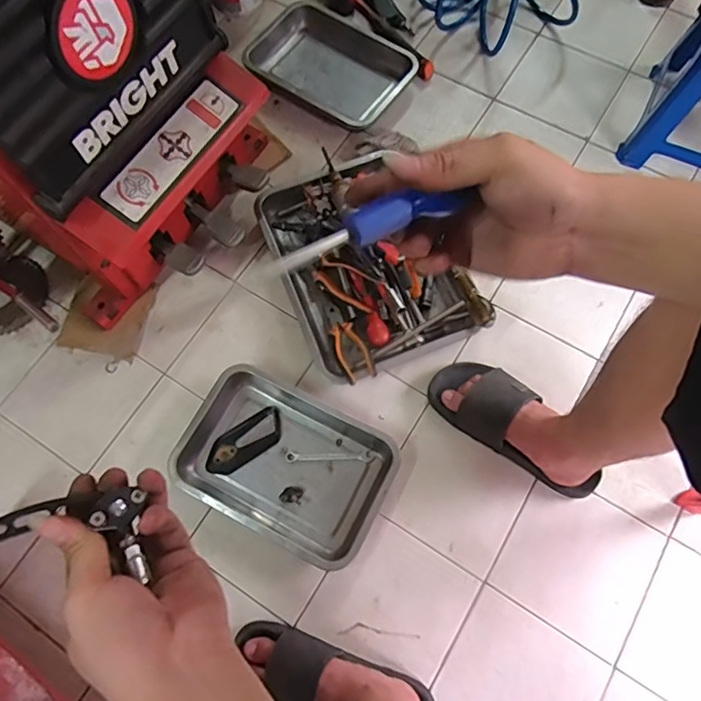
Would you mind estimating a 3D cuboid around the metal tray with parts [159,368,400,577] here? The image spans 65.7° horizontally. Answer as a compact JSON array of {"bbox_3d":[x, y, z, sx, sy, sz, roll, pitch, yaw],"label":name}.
[{"bbox_3d":[-0.101,0.170,0.834,0.314,0.045,0.212,26,73,10],"label":"metal tray with parts"}]

